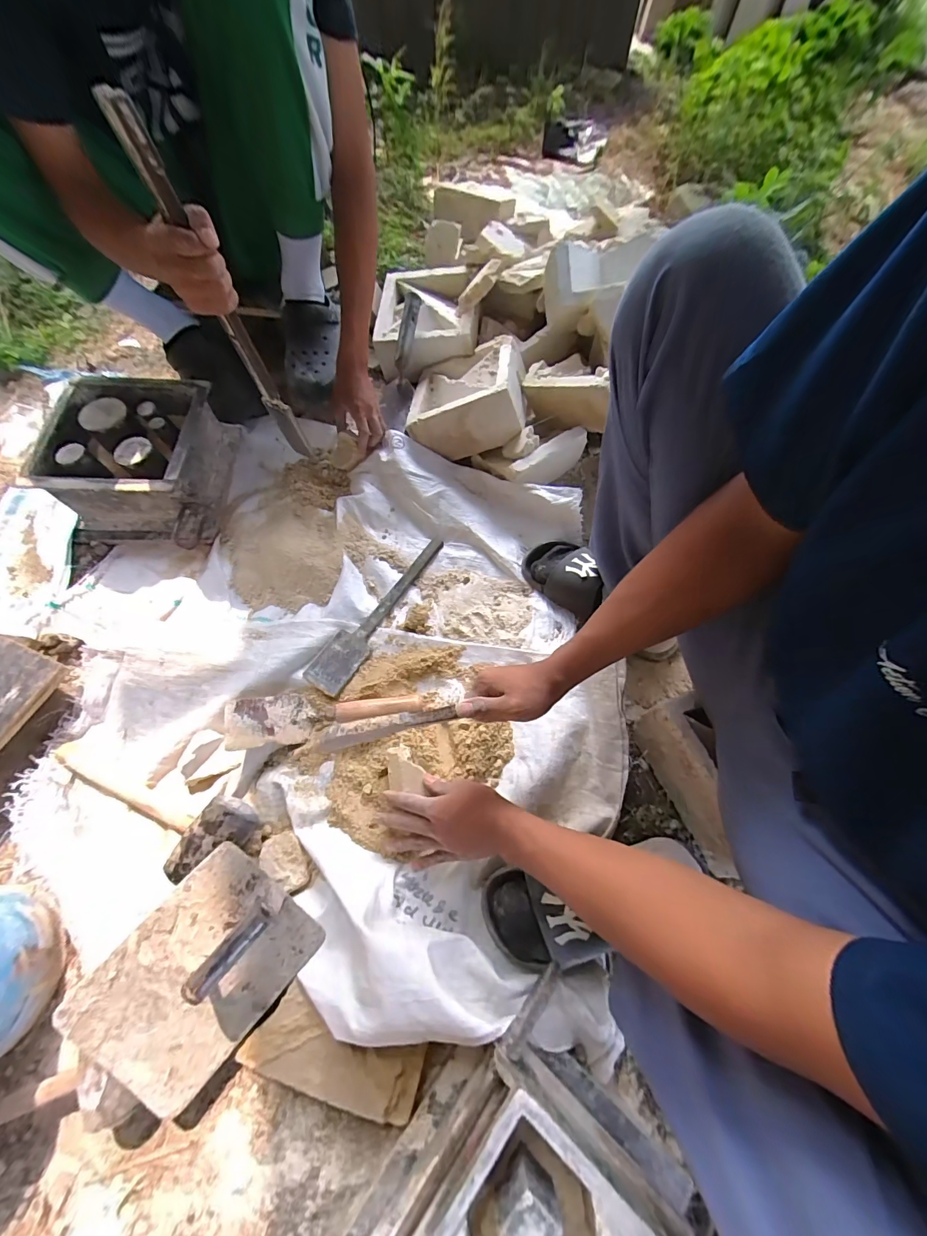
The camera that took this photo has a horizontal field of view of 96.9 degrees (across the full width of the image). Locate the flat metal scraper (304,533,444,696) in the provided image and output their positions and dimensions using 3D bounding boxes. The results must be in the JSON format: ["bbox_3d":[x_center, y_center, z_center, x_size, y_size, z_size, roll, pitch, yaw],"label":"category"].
[{"bbox_3d":[-0.134,-0.017,0.682,0.063,0.015,0.320,32,71,13],"label":"flat metal scraper"}]

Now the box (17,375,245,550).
[{"bbox_3d":[-0.564,-0.273,0.723,0.239,0.130,0.261,1,68,1],"label":"box"}]

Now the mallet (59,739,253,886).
[{"bbox_3d":[-0.421,0.246,0.531,0.306,0.050,0.096,17,69,7],"label":"mallet"}]

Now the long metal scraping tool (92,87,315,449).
[{"bbox_3d":[-0.288,-0.368,0.529,0.048,0.397,0.010,14,68,6],"label":"long metal scraping tool"}]

